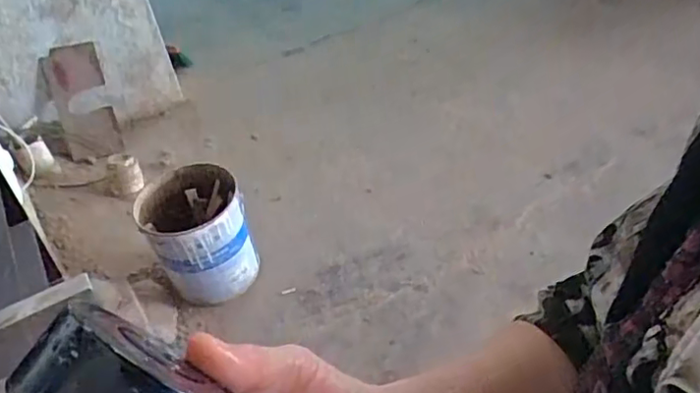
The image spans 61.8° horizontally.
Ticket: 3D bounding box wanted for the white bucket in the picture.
[{"bbox_3d":[-0.444,0.117,1.744,0.295,0.336,0.253,-20,39,-11],"label":"white bucket"}]

